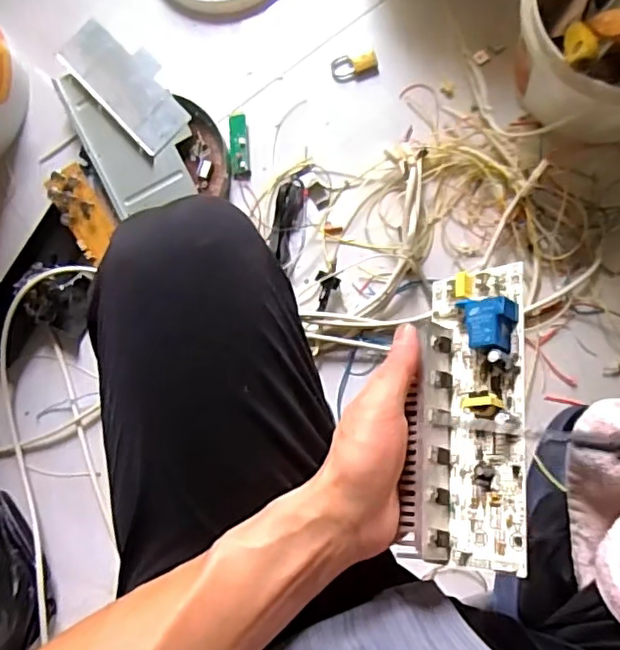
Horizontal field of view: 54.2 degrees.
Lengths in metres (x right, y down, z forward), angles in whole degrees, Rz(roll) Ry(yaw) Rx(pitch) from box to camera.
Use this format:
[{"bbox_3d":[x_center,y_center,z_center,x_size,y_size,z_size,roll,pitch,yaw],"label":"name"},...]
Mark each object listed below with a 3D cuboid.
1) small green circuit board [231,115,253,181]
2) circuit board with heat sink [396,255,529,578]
[{"bbox_3d":[-0.090,-0.232,0.787,0.023,0.011,0.086,-4,83,7],"label":"small green circuit board"},{"bbox_3d":[0.105,0.055,0.387,0.069,0.043,0.187,-4,73,36],"label":"circuit board with heat sink"}]

